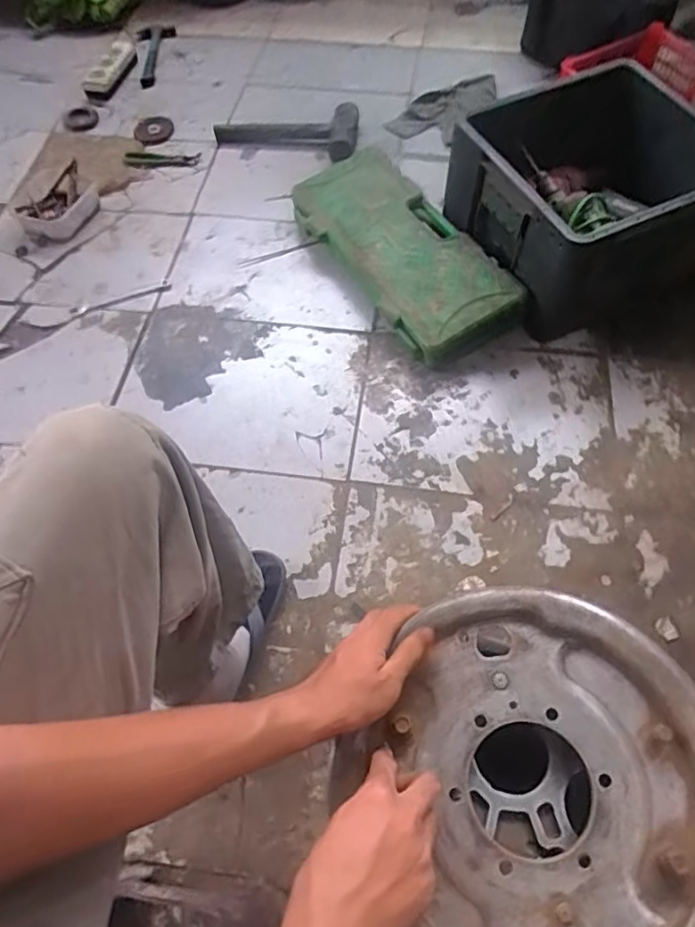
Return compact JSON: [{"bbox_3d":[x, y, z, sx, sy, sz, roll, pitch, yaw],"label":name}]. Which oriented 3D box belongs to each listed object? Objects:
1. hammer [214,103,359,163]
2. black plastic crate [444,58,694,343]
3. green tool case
[{"bbox_3d":[-0.134,-0.725,1.299,0.316,0.042,0.118,-2,61,1],"label":"hammer"},{"bbox_3d":[0.410,-0.448,1.029,0.368,0.238,0.356,-21,62,-10],"label":"black plastic crate"},{"bbox_3d":[0.093,-0.397,1.098,0.209,0.107,0.492,-29,64,-15],"label":"green tool case"}]

